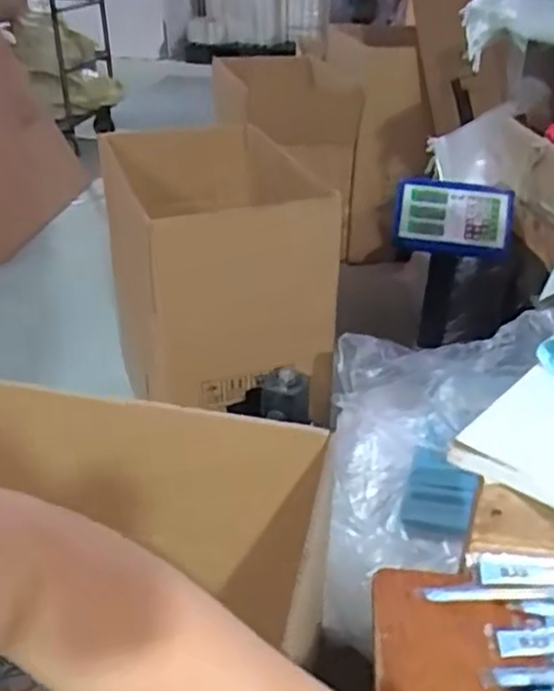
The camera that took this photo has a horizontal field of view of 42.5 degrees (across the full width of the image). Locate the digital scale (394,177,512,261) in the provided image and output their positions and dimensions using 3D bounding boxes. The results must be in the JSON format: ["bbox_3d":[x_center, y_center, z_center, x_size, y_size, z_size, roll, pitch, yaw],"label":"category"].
[{"bbox_3d":[0.369,-0.270,1.503,0.242,0.154,0.056,5,5,4],"label":"digital scale"}]

